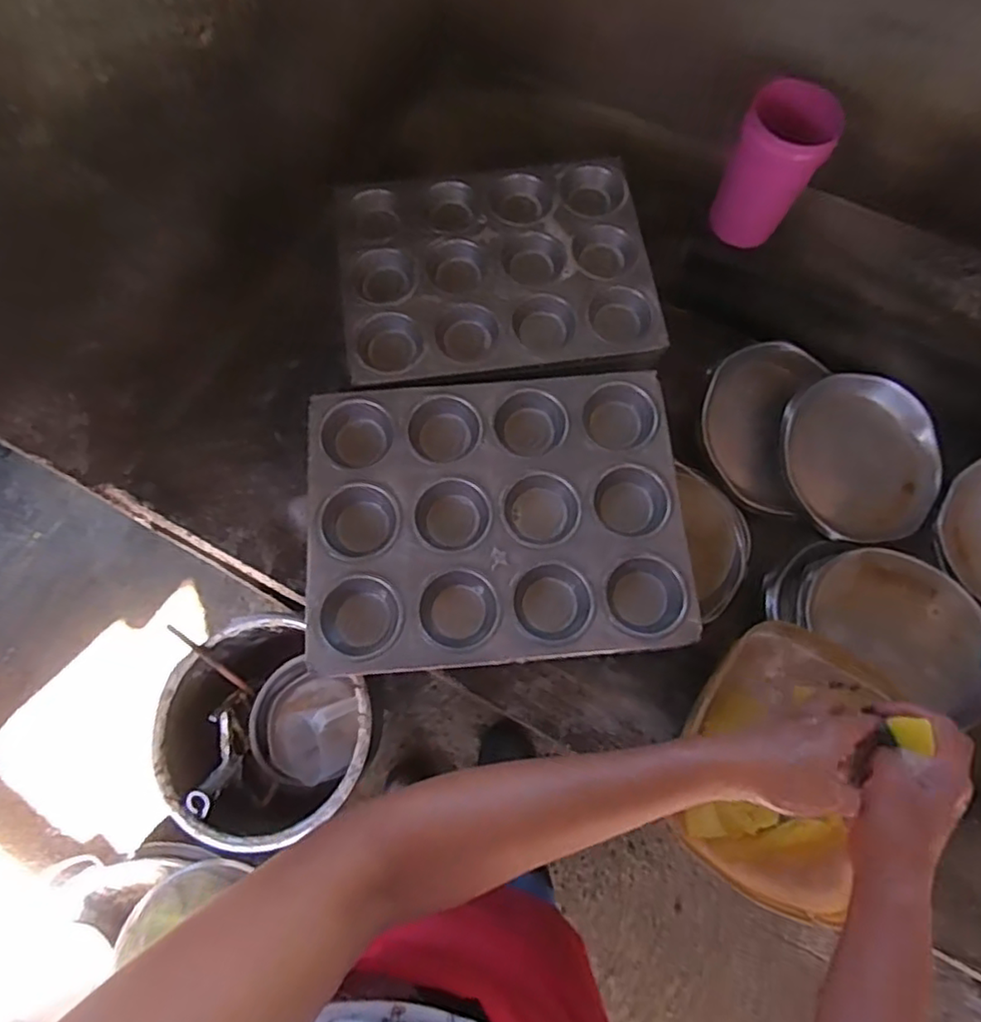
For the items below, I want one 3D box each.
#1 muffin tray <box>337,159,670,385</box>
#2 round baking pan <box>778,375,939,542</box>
[{"bbox_3d":[0.003,-0.246,0.656,0.318,0.038,0.247,-6,73,-2],"label":"muffin tray"},{"bbox_3d":[0.432,-0.062,0.734,0.186,0.033,0.189,0,95,-4],"label":"round baking pan"}]

